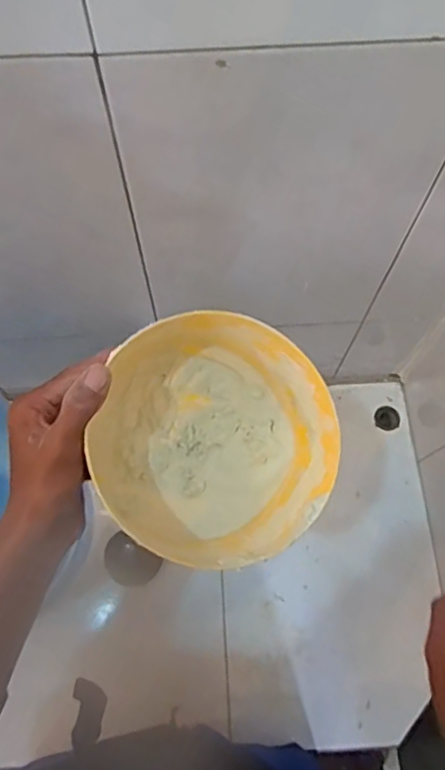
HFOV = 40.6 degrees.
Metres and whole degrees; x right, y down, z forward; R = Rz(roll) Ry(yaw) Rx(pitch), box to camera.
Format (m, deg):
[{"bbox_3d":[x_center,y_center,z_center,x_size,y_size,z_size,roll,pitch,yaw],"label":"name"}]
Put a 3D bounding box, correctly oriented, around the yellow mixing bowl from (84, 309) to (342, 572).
[{"bbox_3d":[-0.010,0.041,0.453,0.175,0.095,0.180,32,79,-7],"label":"yellow mixing bowl"}]

